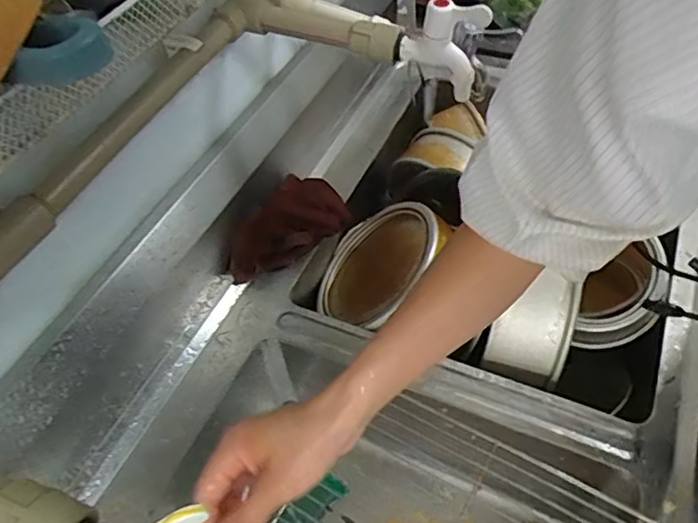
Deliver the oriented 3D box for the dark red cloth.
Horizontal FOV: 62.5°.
[{"bbox_3d":[-0.069,-0.045,0.717,0.089,0.052,0.176,20,55,19],"label":"dark red cloth"}]

